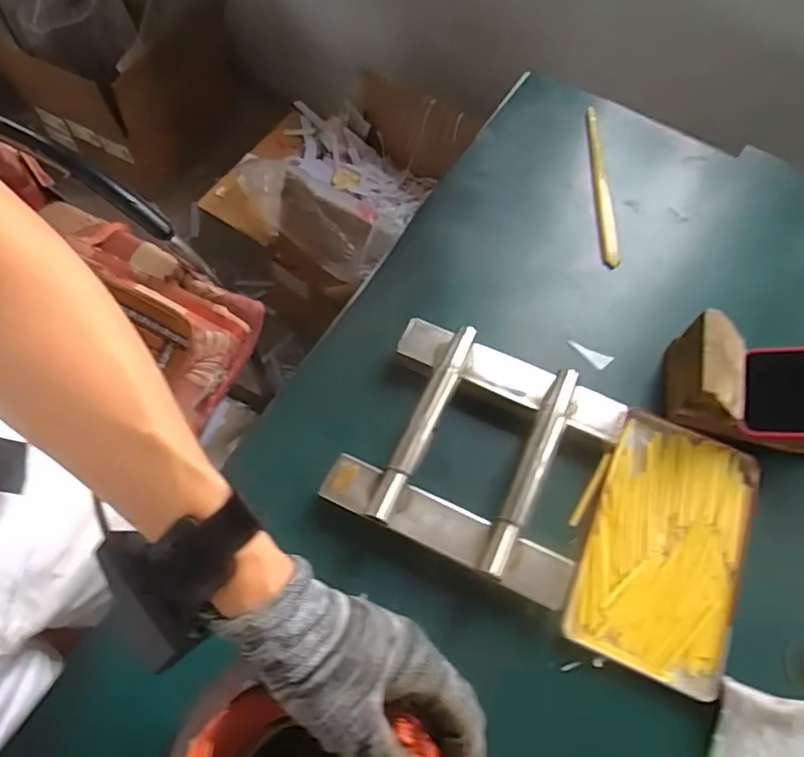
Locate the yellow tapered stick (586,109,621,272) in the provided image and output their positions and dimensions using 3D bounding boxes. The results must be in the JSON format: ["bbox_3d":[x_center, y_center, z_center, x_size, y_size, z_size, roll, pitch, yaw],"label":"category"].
[{"bbox_3d":[0.212,-0.208,0.625,0.019,0.013,0.205,2,64,-2],"label":"yellow tapered stick"}]

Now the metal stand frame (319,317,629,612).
[{"bbox_3d":[0.062,0.057,0.475,0.193,0.042,0.175,24,65,8],"label":"metal stand frame"}]

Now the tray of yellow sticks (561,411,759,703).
[{"bbox_3d":[0.210,0.128,0.467,0.118,0.011,0.197,23,65,8],"label":"tray of yellow sticks"}]

